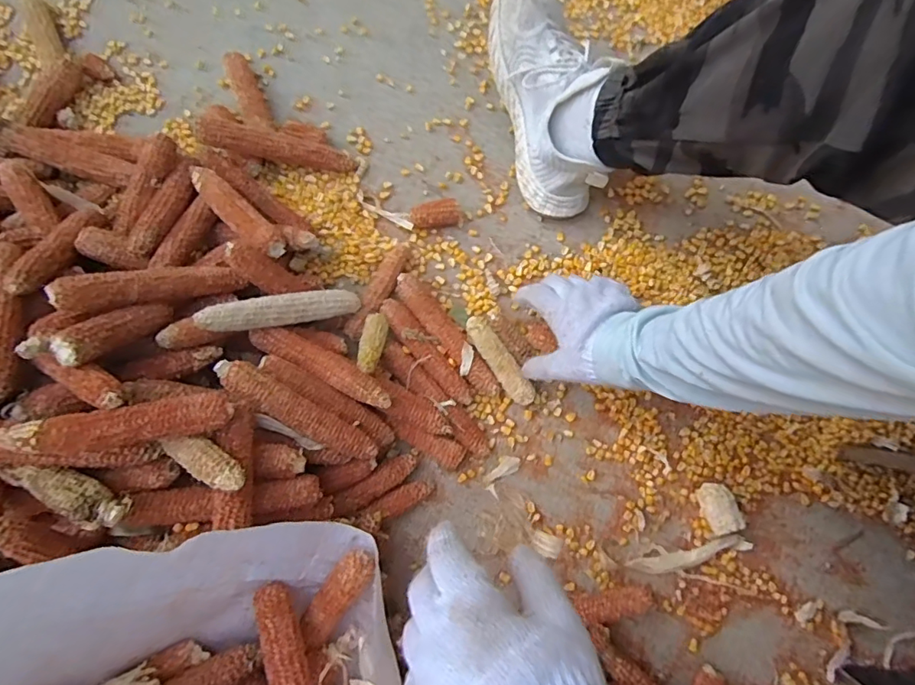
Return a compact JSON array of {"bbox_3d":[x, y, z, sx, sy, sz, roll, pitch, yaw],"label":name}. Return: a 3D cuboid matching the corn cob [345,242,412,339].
[{"bbox_3d":[-0.093,-0.065,0.608,0.034,0.030,0.132,29,78,6],"label":"corn cob"}]

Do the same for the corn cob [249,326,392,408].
[{"bbox_3d":[-0.136,0.022,0.532,0.156,0.029,0.034,27,78,6],"label":"corn cob"}]

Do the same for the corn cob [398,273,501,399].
[{"bbox_3d":[-0.010,-0.011,0.596,0.033,0.032,0.171,-39,80,-8],"label":"corn cob"}]

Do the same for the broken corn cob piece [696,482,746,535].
[{"bbox_3d":[0.288,0.183,0.572,0.033,0.035,0.051,-13,77,-3],"label":"broken corn cob piece"}]

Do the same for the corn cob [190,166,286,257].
[{"bbox_3d":[-0.246,-0.144,0.577,0.149,0.043,0.035,41,80,9],"label":"corn cob"}]

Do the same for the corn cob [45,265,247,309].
[{"bbox_3d":[-0.289,-0.055,0.495,0.164,0.023,0.031,-15,73,-46],"label":"corn cob"}]

